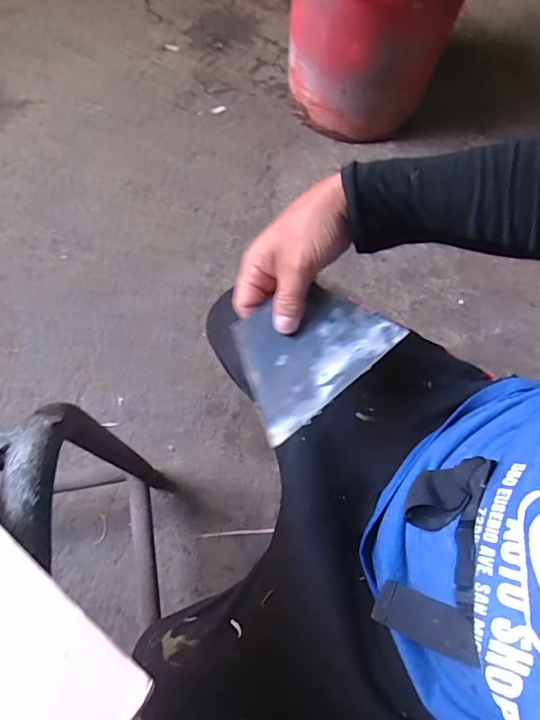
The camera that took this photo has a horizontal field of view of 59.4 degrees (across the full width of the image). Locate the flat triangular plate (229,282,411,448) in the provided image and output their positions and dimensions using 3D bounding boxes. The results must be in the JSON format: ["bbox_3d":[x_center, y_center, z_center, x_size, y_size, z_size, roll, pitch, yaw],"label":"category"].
[{"bbox_3d":[0.029,-0.012,0.399,0.137,0.006,0.098,-40,81,-8],"label":"flat triangular plate"}]

